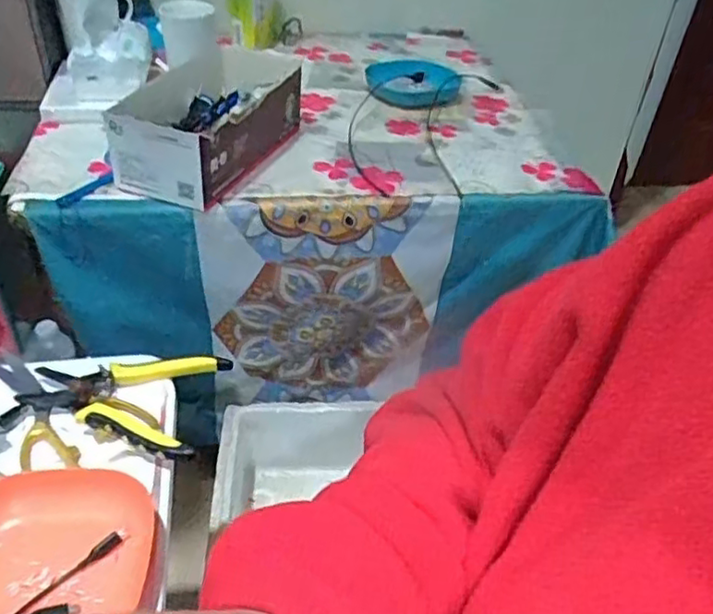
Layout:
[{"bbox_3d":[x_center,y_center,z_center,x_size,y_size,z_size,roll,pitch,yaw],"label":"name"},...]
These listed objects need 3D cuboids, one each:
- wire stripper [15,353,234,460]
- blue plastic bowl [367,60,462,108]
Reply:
[{"bbox_3d":[-0.194,0.074,0.549,0.151,0.022,0.112,6,40,1],"label":"wire stripper"},{"bbox_3d":[0.090,-0.354,1.046,0.128,0.028,0.148,29,45,26],"label":"blue plastic bowl"}]

